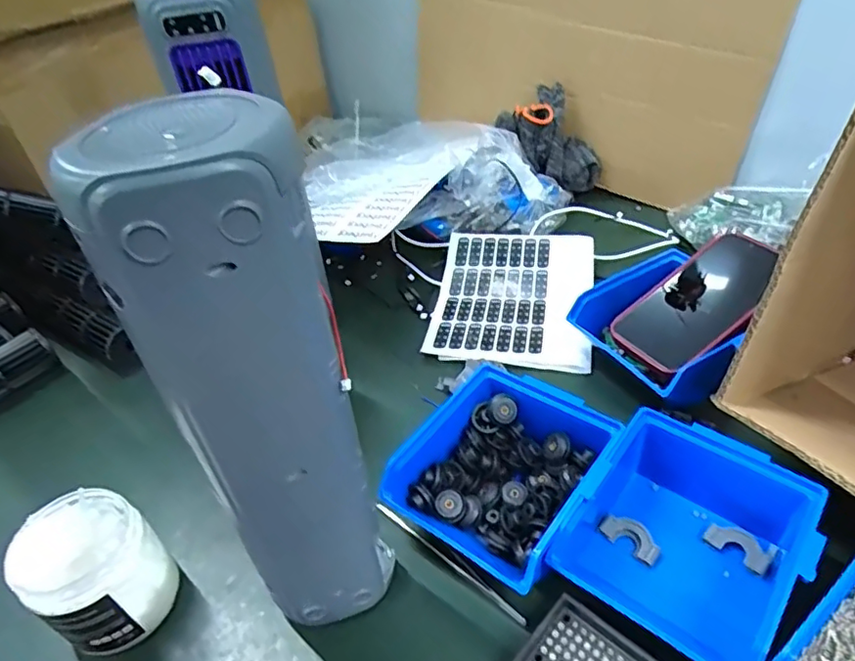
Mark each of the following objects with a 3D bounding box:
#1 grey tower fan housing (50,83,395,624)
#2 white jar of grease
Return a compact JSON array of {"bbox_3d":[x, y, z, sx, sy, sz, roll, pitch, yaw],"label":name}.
[{"bbox_3d":[-0.076,0.052,0.299,0.079,0.313,0.067,1,42,8],"label":"grey tower fan housing"},{"bbox_3d":[-0.210,0.157,0.378,0.073,0.083,0.071,-4,41,3],"label":"white jar of grease"}]

